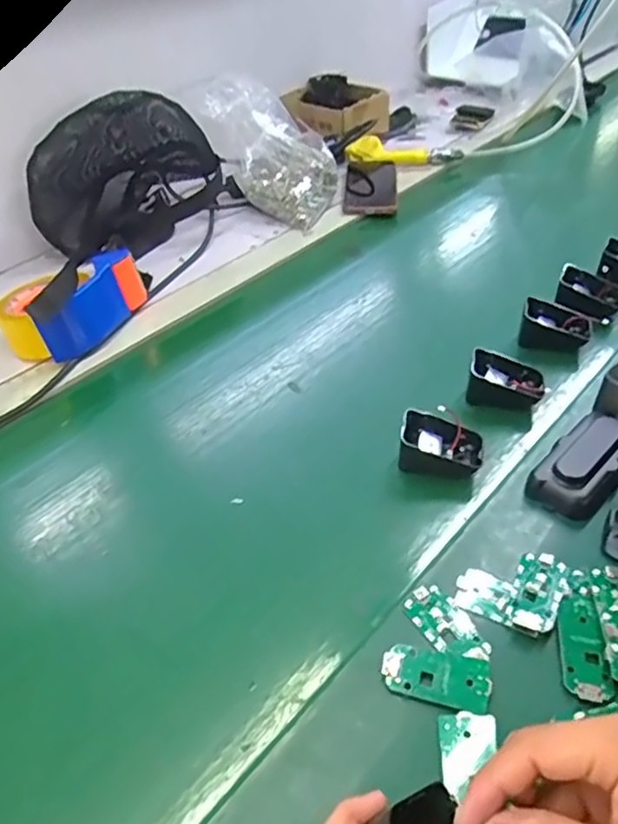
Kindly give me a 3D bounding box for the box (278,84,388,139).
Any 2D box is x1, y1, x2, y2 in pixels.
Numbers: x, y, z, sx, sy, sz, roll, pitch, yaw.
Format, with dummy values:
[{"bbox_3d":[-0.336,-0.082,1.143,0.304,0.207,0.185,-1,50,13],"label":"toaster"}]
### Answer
[{"bbox_3d":[0.045,-0.502,1.081,0.132,0.075,0.158,-32,49,-28],"label":"box"}]

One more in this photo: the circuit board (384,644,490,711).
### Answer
[{"bbox_3d":[0.077,0.162,0.386,0.063,0.005,0.033,6,42,13],"label":"circuit board"}]

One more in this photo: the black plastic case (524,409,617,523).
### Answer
[{"bbox_3d":[0.223,0.036,0.504,0.054,0.027,0.111,28,51,33],"label":"black plastic case"}]

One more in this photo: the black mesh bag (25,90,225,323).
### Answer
[{"bbox_3d":[-0.258,-0.316,0.844,0.231,0.170,0.116,-32,47,-28],"label":"black mesh bag"}]

